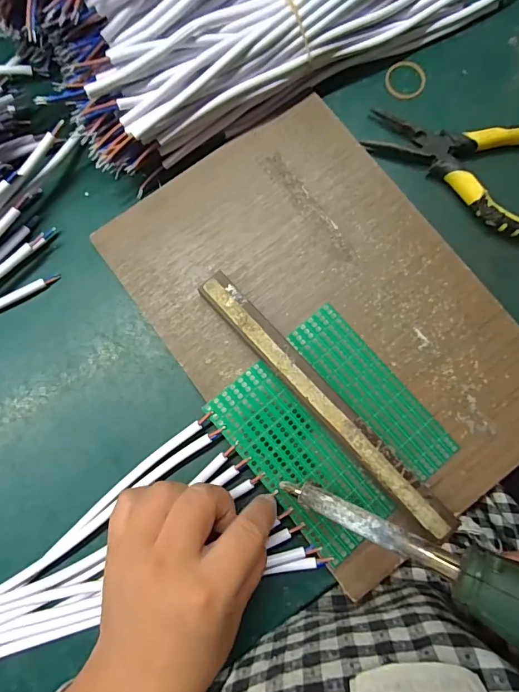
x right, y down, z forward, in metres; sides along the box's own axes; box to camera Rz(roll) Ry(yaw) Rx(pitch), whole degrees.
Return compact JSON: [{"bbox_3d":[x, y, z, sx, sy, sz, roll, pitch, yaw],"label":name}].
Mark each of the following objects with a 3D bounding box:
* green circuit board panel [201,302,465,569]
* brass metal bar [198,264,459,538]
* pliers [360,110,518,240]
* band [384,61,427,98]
[{"bbox_3d":[0.047,0.054,0.267,0.109,0.005,0.126,-40,84,-5],"label":"green circuit board panel"},{"bbox_3d":[0.040,0.036,0.263,0.020,0.018,0.211,-43,85,-5],"label":"brass metal bar"},{"bbox_3d":[0.148,-0.131,0.293,0.140,0.016,0.075,20,83,2],"label":"pliers"},{"bbox_3d":[0.113,-0.205,0.314,0.030,0.004,0.033,0,82,0],"label":"band"}]

